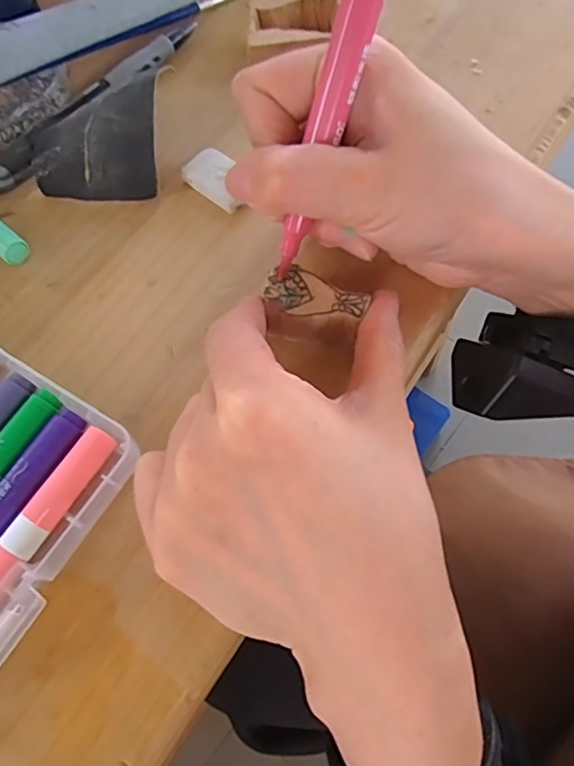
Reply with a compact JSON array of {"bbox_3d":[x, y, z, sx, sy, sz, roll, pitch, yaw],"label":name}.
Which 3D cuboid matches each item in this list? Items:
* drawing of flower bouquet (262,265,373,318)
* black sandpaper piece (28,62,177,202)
[{"bbox_3d":[0.010,-0.032,0.207,0.037,0.004,0.019,17,69,11],"label":"drawing of flower bouquet"},{"bbox_3d":[-0.083,-0.108,0.249,0.059,0.031,0.042,2,67,4],"label":"black sandpaper piece"}]

